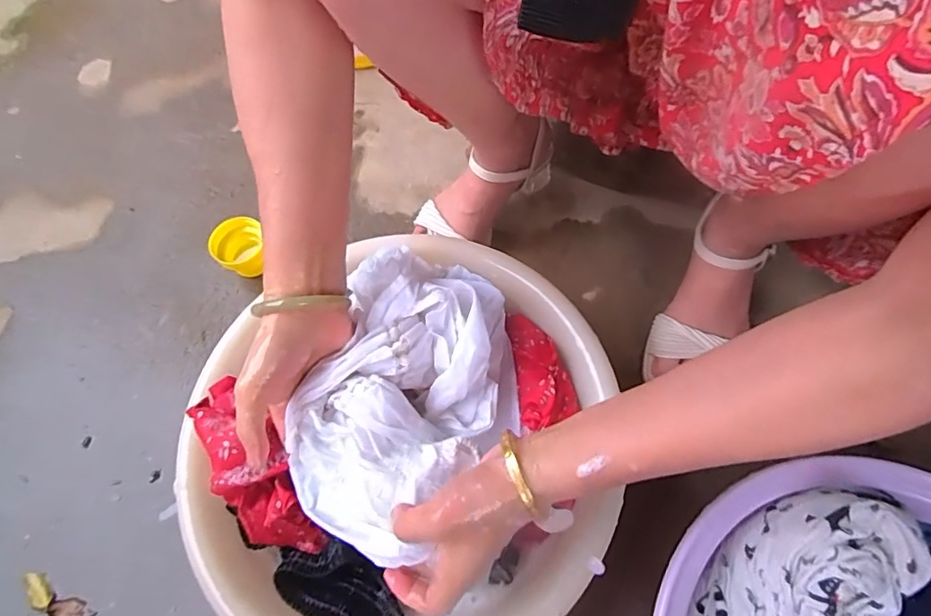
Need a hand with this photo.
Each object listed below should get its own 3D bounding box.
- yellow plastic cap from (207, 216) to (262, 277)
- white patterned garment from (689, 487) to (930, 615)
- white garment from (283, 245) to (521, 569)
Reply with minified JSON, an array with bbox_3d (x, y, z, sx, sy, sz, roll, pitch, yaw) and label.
[{"bbox_3d":[-0.256,-0.067,0.575,0.050,0.048,0.054,1,64,3],"label":"yellow plastic cap"},{"bbox_3d":[0.236,0.192,0.358,0.144,0.074,0.088,-26,66,-10],"label":"white patterned garment"},{"bbox_3d":[-0.038,0.056,0.379,0.146,0.064,0.227,17,66,10],"label":"white garment"}]

